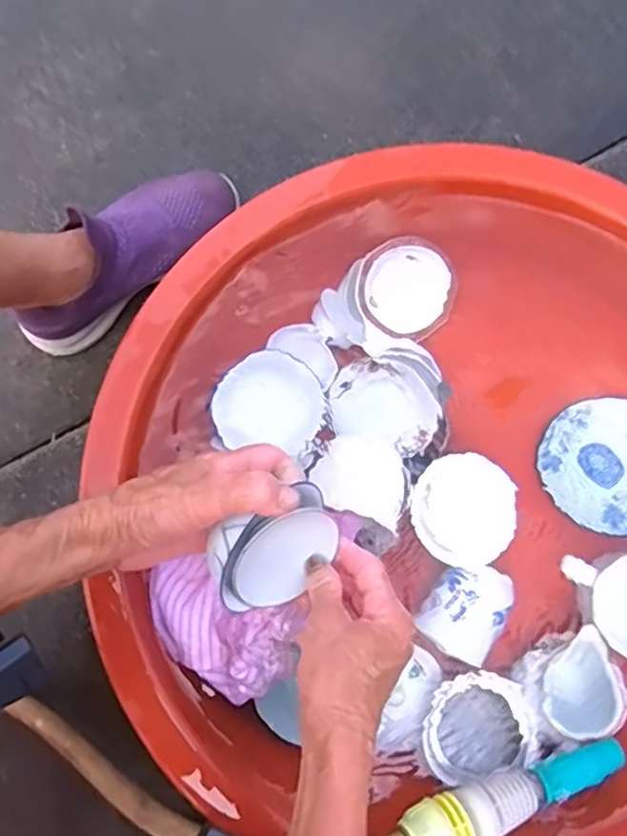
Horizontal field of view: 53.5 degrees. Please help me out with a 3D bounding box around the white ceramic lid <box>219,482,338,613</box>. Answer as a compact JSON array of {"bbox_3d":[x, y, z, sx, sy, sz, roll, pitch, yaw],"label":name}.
[{"bbox_3d":[-0.019,0.088,0.397,0.021,0.081,0.089,34,87,40],"label":"white ceramic lid"}]

